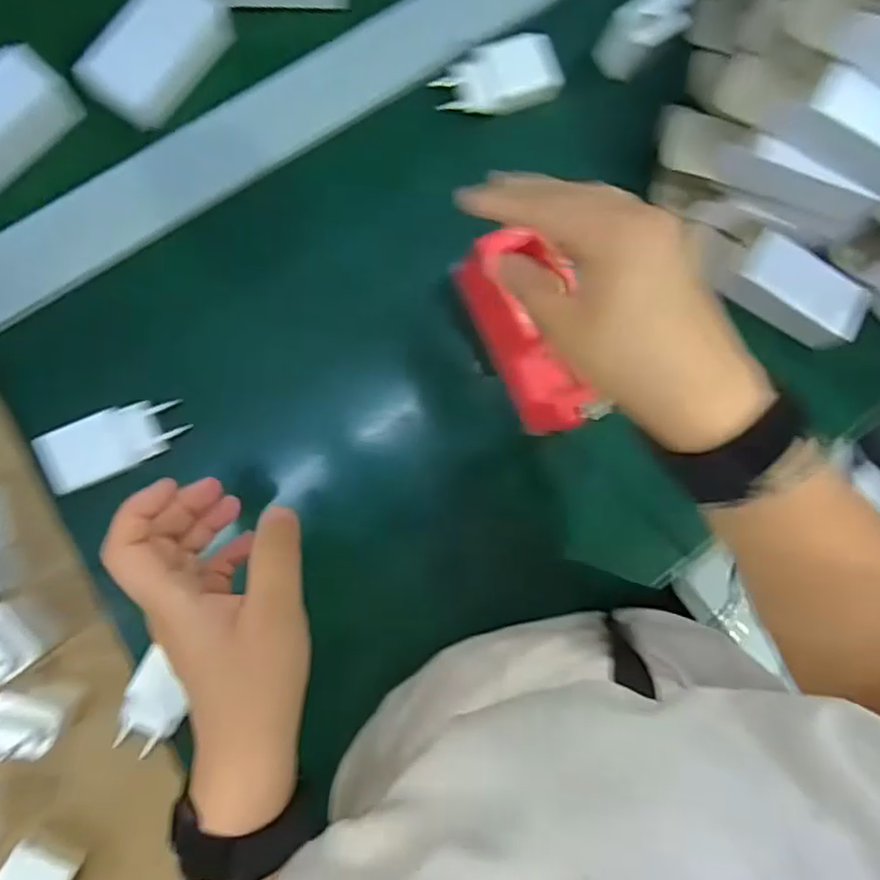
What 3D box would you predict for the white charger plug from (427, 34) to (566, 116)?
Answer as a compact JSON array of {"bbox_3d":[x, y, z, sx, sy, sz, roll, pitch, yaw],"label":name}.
[{"bbox_3d":[0.041,-0.256,0.471,0.090,0.021,0.048,-20,92,-8],"label":"white charger plug"}]

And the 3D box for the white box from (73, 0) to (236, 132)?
[{"bbox_3d":[-0.188,-0.264,0.442,0.055,0.042,0.110,41,84,-6],"label":"white box"}]

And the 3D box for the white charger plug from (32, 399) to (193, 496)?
[{"bbox_3d":[-0.205,0.001,0.413,0.082,0.024,0.039,-26,93,-8],"label":"white charger plug"}]

